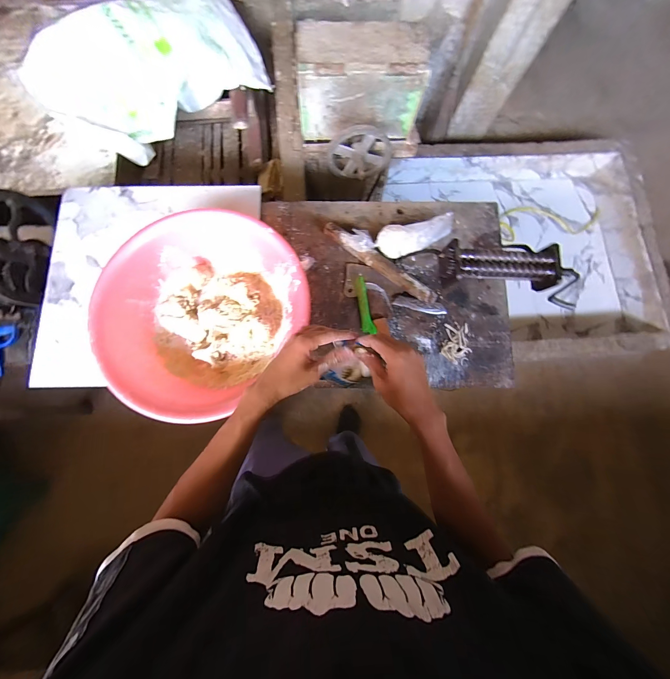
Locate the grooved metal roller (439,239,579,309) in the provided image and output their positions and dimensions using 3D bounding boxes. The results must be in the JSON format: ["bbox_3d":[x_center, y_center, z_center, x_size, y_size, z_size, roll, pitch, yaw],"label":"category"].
[{"bbox_3d":[0.288,-0.114,0.482,0.228,0.065,0.082,8,82,1],"label":"grooved metal roller"}]

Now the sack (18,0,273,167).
[{"bbox_3d":[-0.605,-0.892,0.948,0.687,0.209,0.412,-37,84,-5],"label":"sack"}]

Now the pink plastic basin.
[{"bbox_3d":[-0.272,-0.072,0.610,0.354,0.130,0.390,43,84,5],"label":"pink plastic basin"}]

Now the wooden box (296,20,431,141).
[{"bbox_3d":[0.075,-0.748,0.855,0.346,0.223,0.141,1,82,0],"label":"wooden box"}]

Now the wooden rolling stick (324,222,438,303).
[{"bbox_3d":[0.104,-0.181,0.688,0.307,0.031,0.031,36,84,5],"label":"wooden rolling stick"}]

